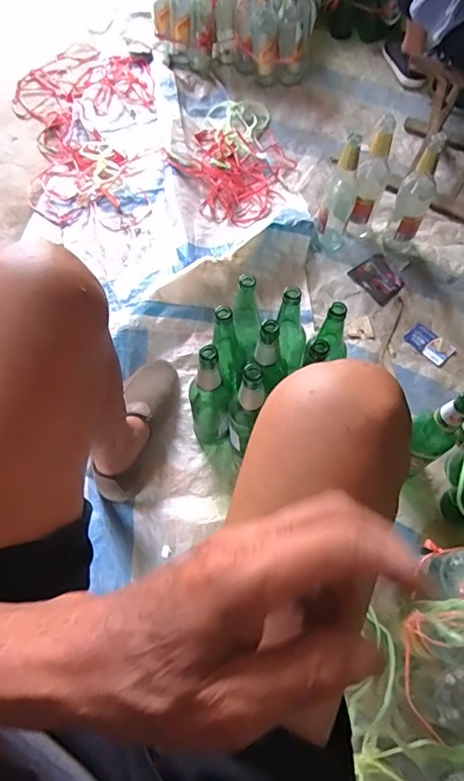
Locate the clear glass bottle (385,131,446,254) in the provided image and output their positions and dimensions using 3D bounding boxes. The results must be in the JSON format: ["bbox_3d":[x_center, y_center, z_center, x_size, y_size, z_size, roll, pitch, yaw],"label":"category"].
[{"bbox_3d":[0.386,-0.403,1.002,0.073,0.266,0.062,24,65,12],"label":"clear glass bottle"}]

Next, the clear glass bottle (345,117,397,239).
[{"bbox_3d":[0.298,-0.445,1.019,0.065,0.269,0.059,19,65,10],"label":"clear glass bottle"}]

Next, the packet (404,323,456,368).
[{"bbox_3d":[0.411,-0.095,0.978,0.059,0.007,0.098,-39,69,-18],"label":"packet"}]

